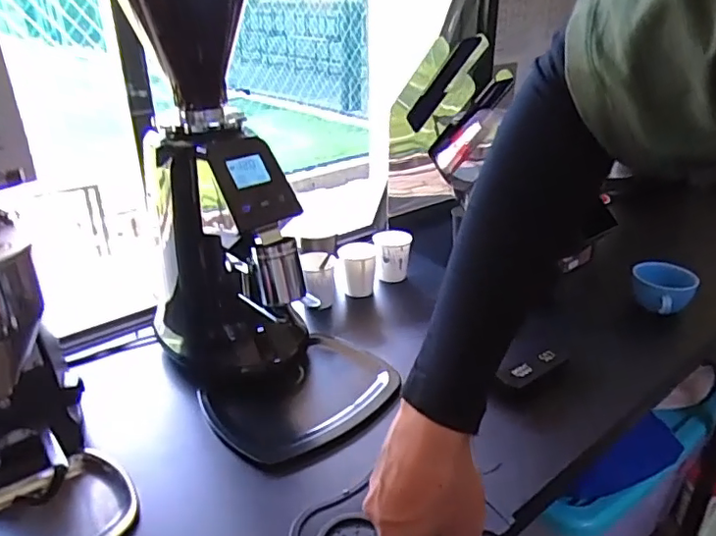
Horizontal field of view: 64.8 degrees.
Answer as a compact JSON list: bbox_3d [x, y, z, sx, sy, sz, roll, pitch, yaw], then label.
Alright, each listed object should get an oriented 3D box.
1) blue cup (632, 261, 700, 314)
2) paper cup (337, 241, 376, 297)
[{"bbox_3d":[0.496,0.038,0.917,0.094,0.061,0.104,15,30,29],"label":"blue cup"},{"bbox_3d":[-0.002,0.000,1.005,0.067,0.079,0.075,-1,26,-1],"label":"paper cup"}]

